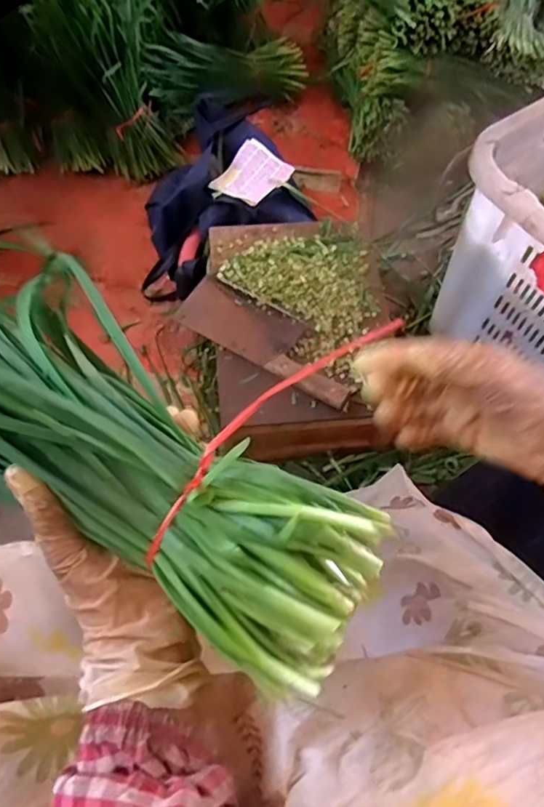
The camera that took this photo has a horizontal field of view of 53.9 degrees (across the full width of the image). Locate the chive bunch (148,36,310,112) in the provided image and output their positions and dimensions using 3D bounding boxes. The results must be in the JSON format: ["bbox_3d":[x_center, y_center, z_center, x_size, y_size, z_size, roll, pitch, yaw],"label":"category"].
[{"bbox_3d":[-0.100,-0.721,1.165,0.388,0.110,0.126,-21,63,-26],"label":"chive bunch"}]

